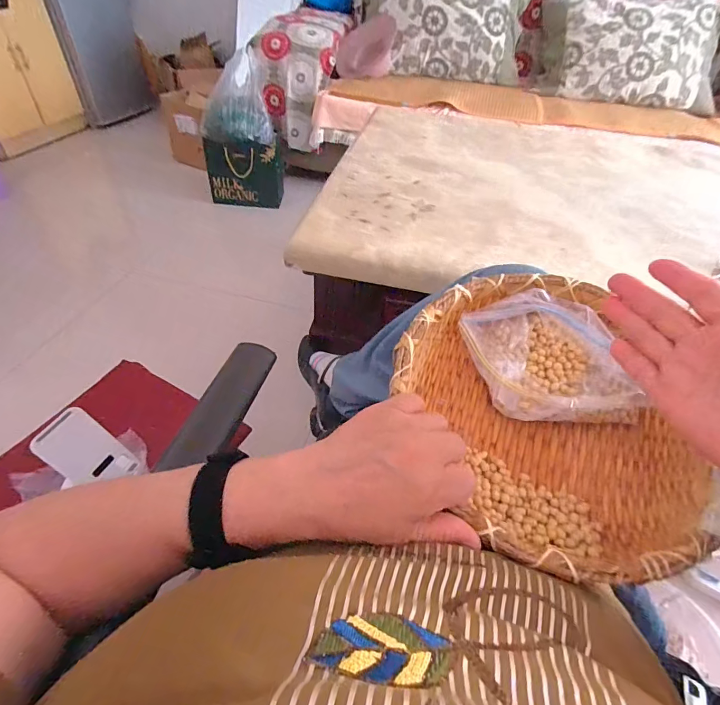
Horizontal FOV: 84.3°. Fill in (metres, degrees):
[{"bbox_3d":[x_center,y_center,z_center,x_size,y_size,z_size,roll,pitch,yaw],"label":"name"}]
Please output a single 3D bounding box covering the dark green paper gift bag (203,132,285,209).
[{"bbox_3d":[-0.444,-0.726,1.571,0.272,0.230,0.203,-1,45,-8],"label":"dark green paper gift bag"}]

